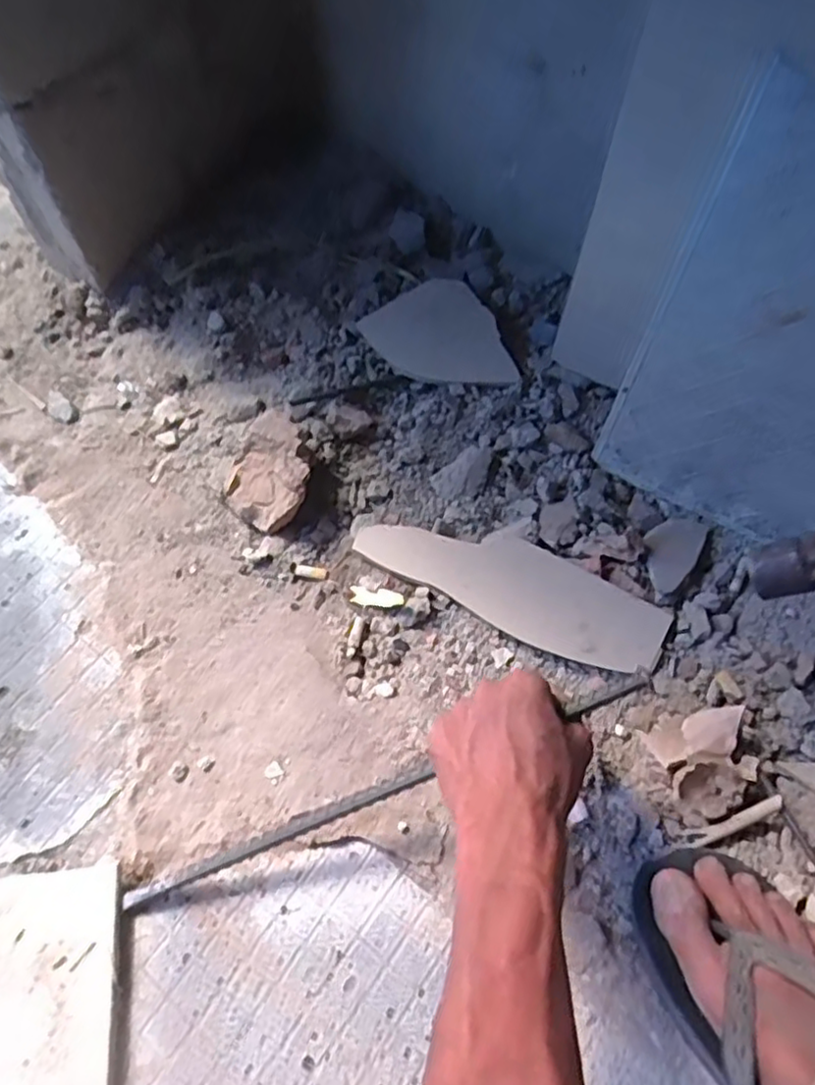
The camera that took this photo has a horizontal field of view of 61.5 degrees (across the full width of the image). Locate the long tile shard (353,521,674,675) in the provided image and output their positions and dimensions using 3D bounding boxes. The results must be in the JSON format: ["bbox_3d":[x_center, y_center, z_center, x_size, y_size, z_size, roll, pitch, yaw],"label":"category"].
[{"bbox_3d":[0.091,0.033,0.597,0.267,0.015,0.075,23,65,12],"label":"long tile shard"}]

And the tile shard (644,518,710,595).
[{"bbox_3d":[0.238,0.008,0.619,0.046,0.010,0.088,27,66,14],"label":"tile shard"}]

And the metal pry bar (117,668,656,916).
[{"bbox_3d":[-0.021,0.167,0.454,0.380,0.014,0.011,-25,63,7],"label":"metal pry bar"}]

